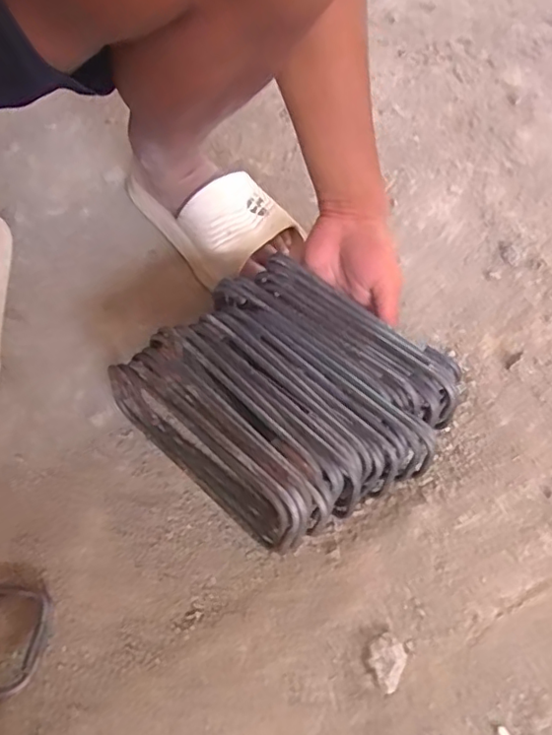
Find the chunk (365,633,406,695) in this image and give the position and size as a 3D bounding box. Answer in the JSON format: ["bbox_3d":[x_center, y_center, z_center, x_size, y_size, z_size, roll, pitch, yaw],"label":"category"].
[{"bbox_3d":[0.080,0.218,0.433,0.027,0.013,0.038,22,60,12],"label":"chunk"}]

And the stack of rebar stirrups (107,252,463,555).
[{"bbox_3d":[0.009,0.029,0.506,0.220,0.087,0.189,38,64,20],"label":"stack of rebar stirrups"}]

